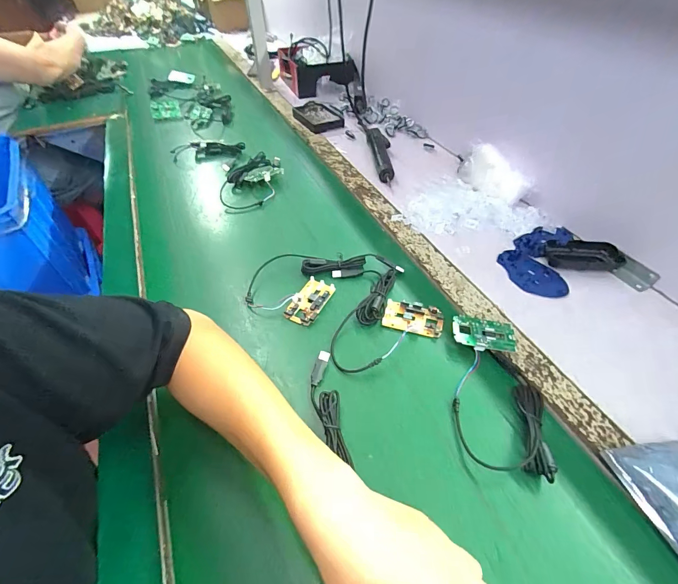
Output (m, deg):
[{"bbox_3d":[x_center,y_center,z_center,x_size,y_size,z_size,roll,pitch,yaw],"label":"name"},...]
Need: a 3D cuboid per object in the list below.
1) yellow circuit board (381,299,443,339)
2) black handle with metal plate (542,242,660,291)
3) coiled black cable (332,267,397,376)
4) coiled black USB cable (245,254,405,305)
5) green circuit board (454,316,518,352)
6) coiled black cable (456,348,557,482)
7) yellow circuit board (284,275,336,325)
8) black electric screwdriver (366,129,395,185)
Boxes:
[{"bbox_3d":[0.101,0.035,0.461,0.077,0.015,0.043,10,51,9],"label":"yellow circuit board"},{"bbox_3d":[0.412,-0.050,0.536,0.152,0.017,0.072,22,54,19],"label":"black handle with metal plate"},{"bbox_3d":[0.036,0.030,0.464,0.082,0.022,0.175,4,50,4],"label":"coiled black cable"},{"bbox_3d":[-0.029,-0.037,0.523,0.236,0.024,0.075,-13,51,-10],"label":"coiled black USB cable"},{"bbox_3d":[0.186,0.053,0.434,0.078,0.008,0.045,6,50,-2],"label":"green circuit board"},{"bbox_3d":[0.178,0.125,0.373,0.094,0.023,0.138,14,52,12],"label":"coiled black cable"},{"bbox_3d":[-0.041,0.011,0.485,0.045,0.010,0.077,19,53,16],"label":"yellow circuit board"},{"bbox_3d":[0.097,-0.320,0.768,0.043,0.033,0.217,-4,47,-2],"label":"black electric screwdriver"}]

